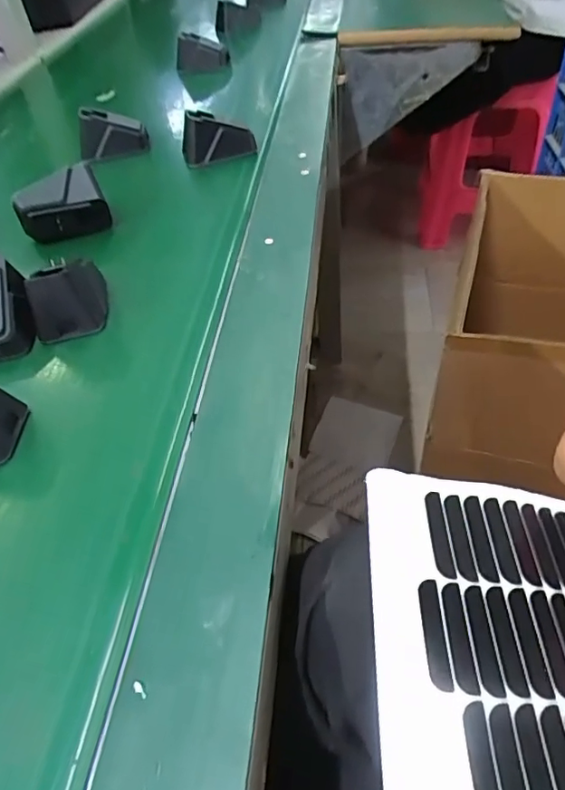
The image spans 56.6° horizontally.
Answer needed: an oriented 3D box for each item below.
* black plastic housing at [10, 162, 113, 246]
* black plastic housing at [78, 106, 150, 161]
[{"bbox_3d":[-0.177,-0.151,0.420,0.066,0.040,0.030,-24,49,-14],"label":"black plastic housing"},{"bbox_3d":[-0.176,-0.269,0.538,0.068,0.040,0.031,-19,48,-10],"label":"black plastic housing"}]

